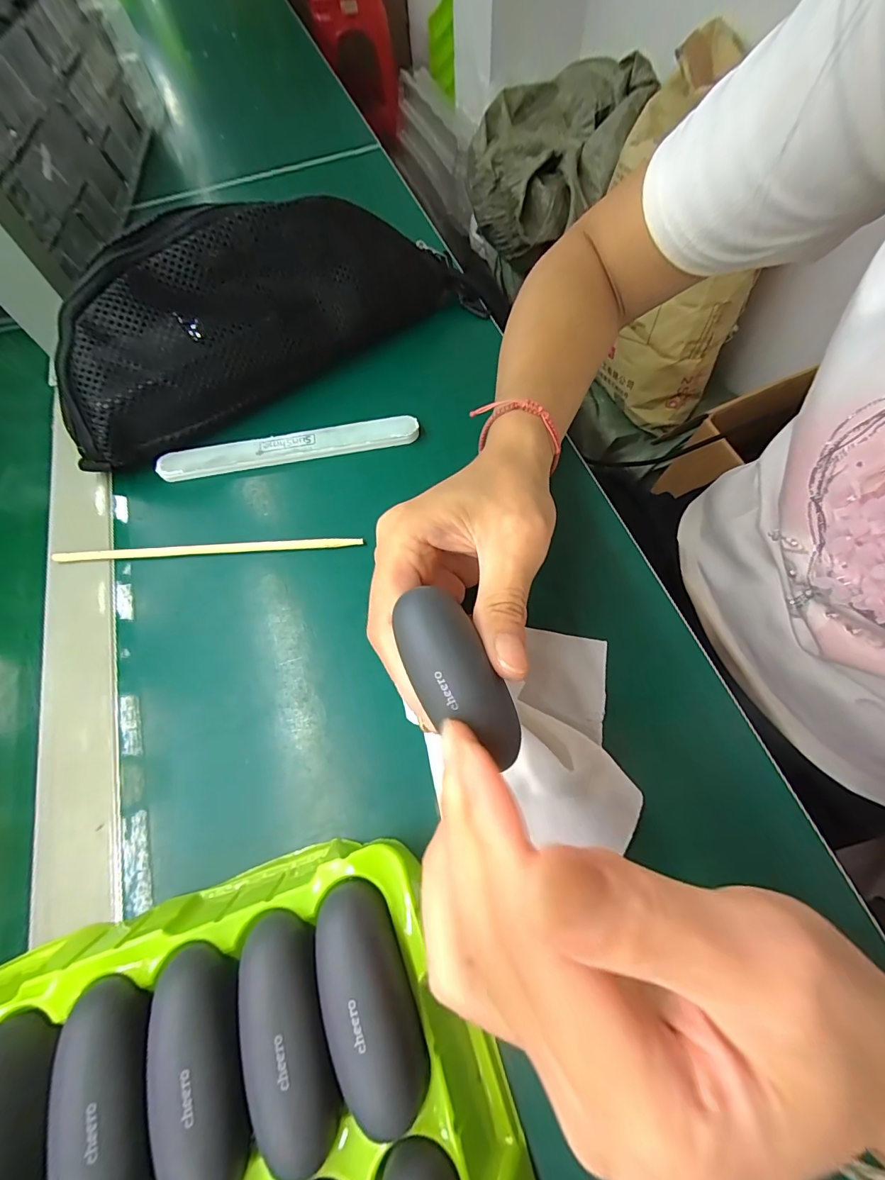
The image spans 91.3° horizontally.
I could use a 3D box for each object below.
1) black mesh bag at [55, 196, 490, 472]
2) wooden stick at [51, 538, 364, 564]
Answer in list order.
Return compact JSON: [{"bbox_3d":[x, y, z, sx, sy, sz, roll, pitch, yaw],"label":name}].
[{"bbox_3d":[-0.119,-0.199,0.293,0.301,0.090,0.088,-32,67,-11],"label":"black mesh bag"},{"bbox_3d":[-0.143,-0.025,0.265,0.187,0.006,0.007,-4,66,2],"label":"wooden stick"}]

